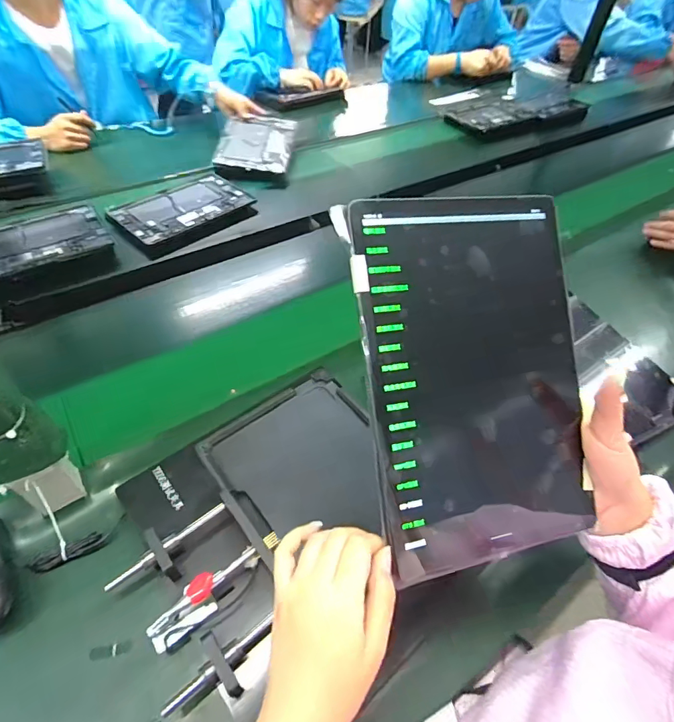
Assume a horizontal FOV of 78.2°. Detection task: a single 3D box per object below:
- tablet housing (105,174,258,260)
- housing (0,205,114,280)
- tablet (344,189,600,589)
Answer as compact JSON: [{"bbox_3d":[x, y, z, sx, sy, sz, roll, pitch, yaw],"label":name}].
[{"bbox_3d":[-0.316,-0.305,0.848,0.174,0.028,0.263,38,57,25],"label":"tablet housing"},{"bbox_3d":[-0.547,-0.209,0.733,0.249,0.018,0.172,-28,57,-25],"label":"housing"},{"bbox_3d":[0.101,0.010,0.297,0.167,0.010,0.255,-8,91,-16],"label":"tablet"}]

